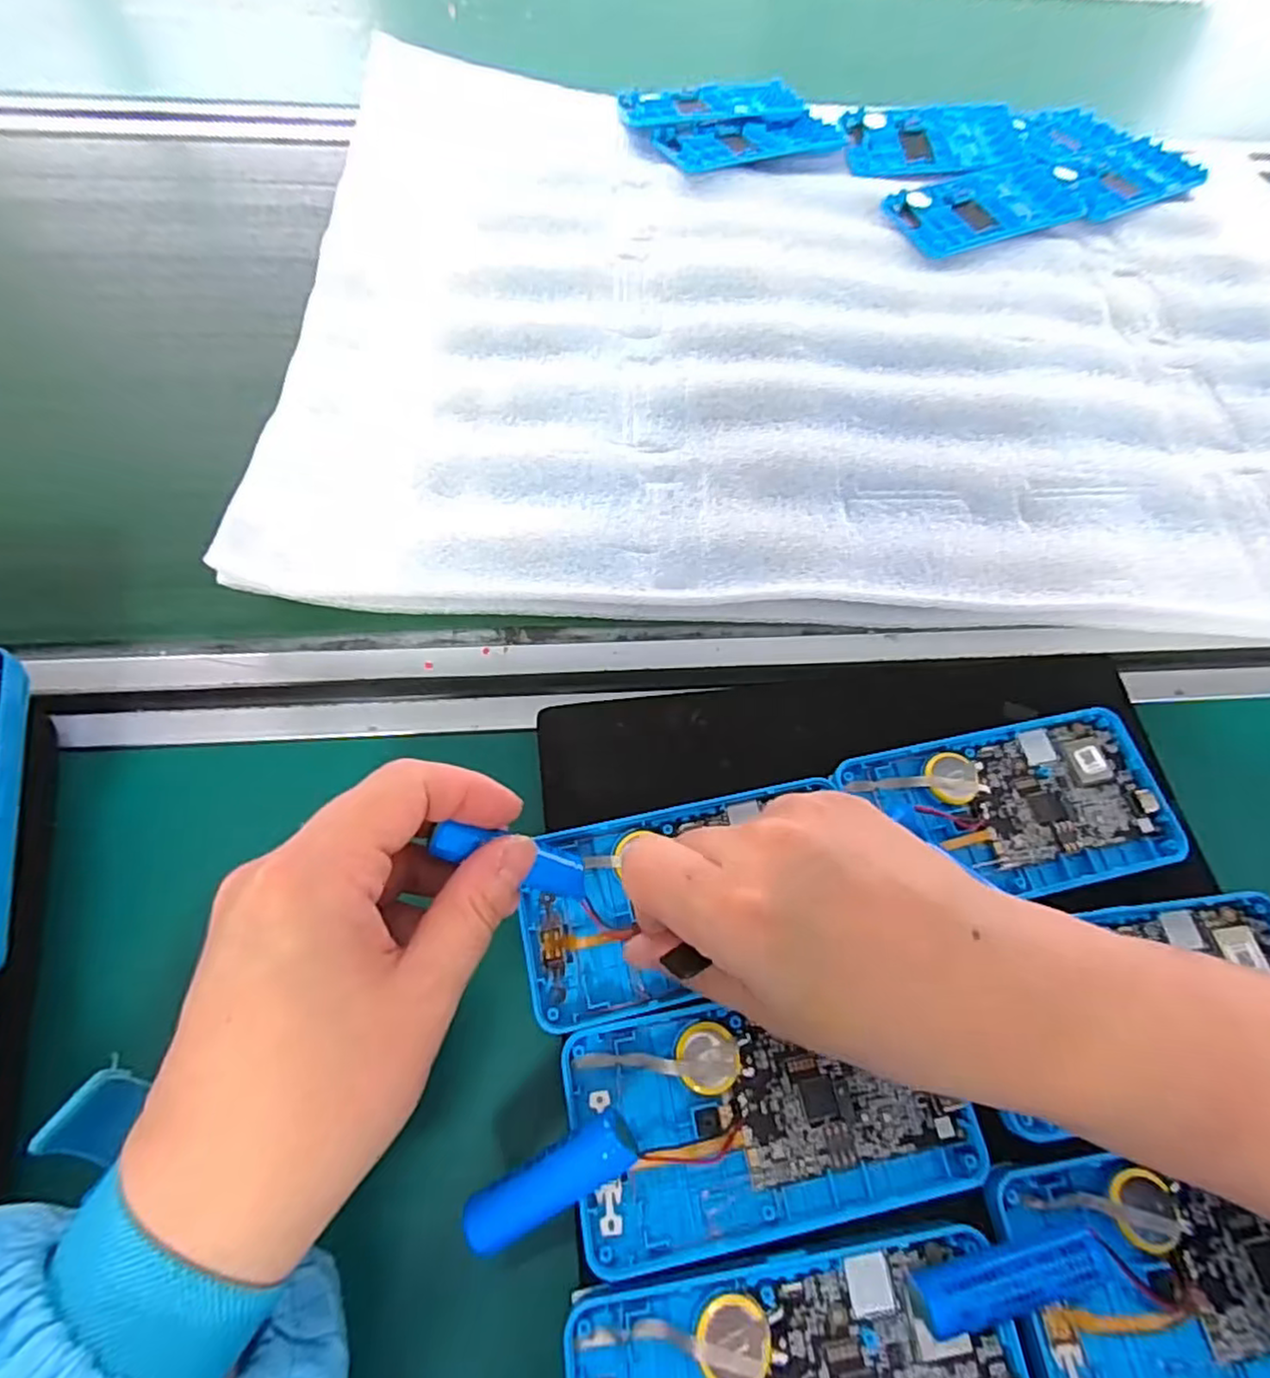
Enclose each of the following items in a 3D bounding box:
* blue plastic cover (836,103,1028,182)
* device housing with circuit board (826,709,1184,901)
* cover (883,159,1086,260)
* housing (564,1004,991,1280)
[{"bbox_3d":[0.207,-0.372,0.456,0.132,0.008,0.060,-10,65,-8],"label":"blue plastic cover"},{"bbox_3d":[0.141,0.047,0.258,0.114,0.014,0.062,-11,65,-9],"label":"device housing with circuit board"},{"bbox_3d":[0.221,-0.305,0.427,0.133,0.007,0.061,-24,68,-14],"label":"cover"},{"bbox_3d":[0.041,0.129,0.208,0.117,0.009,0.061,-9,65,-8],"label":"housing"}]

